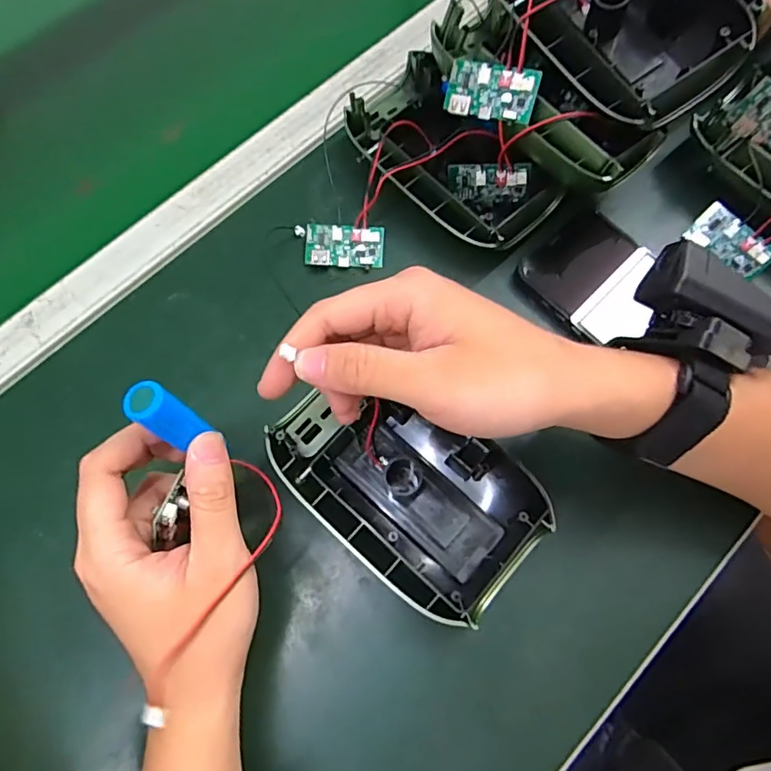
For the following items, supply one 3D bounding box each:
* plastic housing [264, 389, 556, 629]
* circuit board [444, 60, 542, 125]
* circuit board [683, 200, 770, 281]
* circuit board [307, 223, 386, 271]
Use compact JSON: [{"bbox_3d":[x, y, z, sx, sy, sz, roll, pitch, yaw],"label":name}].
[{"bbox_3d":[0.010,0.057,0.320,0.155,0.036,0.091,39,76,13],"label":"plastic housing"},{"bbox_3d":[0.065,-0.180,0.332,0.053,0.007,0.031,16,106,16],"label":"circuit board"},{"bbox_3d":[0.240,-0.100,0.374,0.055,0.026,0.009,48,35,17],"label":"circuit board"},{"bbox_3d":[-0.029,-0.099,0.390,0.055,0.010,0.030,3,71,2],"label":"circuit board"}]

